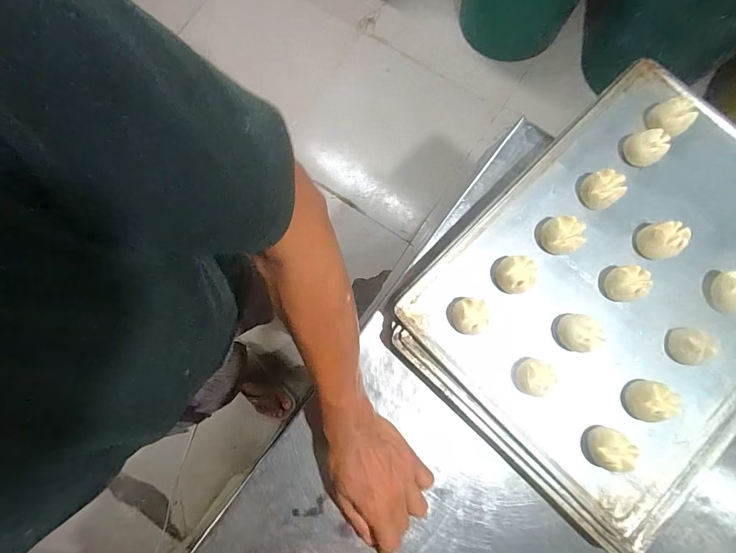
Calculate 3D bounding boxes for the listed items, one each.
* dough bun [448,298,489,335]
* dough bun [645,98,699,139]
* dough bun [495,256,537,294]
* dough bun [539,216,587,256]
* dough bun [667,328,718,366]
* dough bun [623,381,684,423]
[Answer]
[{"bbox_3d":[0.110,0.044,0.417,0.036,0.025,0.037,-4,81,2],"label":"dough bun"},{"bbox_3d":[0.353,-0.186,0.447,0.036,0.033,0.042,-40,81,-4],"label":"dough bun"},{"bbox_3d":[0.164,-0.001,0.429,0.042,0.038,0.039,0,81,2],"label":"dough bun"},{"bbox_3d":[0.217,-0.045,0.431,0.039,0.034,0.041,0,81,2],"label":"dough bun"},{"bbox_3d":[0.341,0.074,0.406,0.031,0.034,0.038,-5,81,2],"label":"dough bun"},{"bbox_3d":[0.292,0.128,0.397,0.038,0.028,0.035,0,81,2],"label":"dough bun"}]

